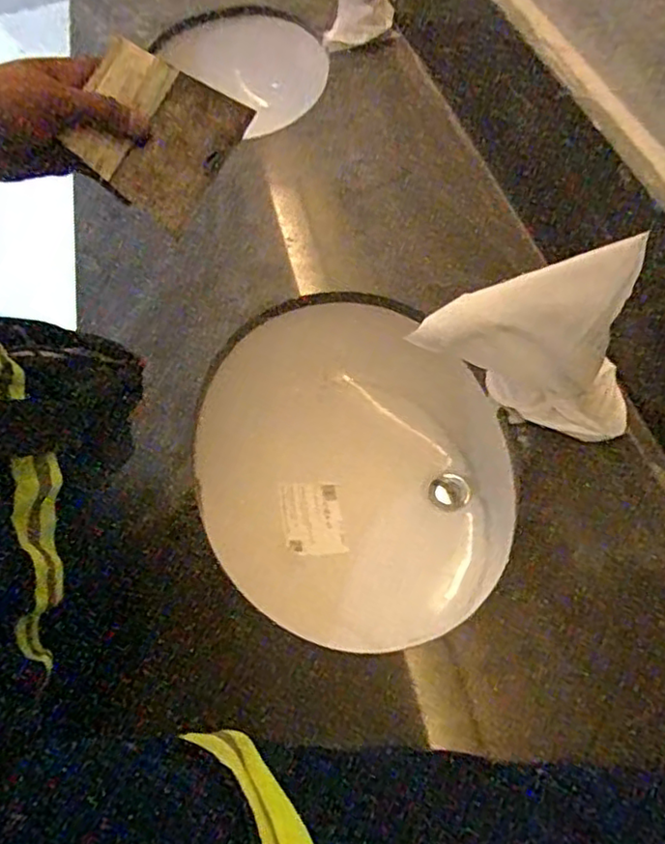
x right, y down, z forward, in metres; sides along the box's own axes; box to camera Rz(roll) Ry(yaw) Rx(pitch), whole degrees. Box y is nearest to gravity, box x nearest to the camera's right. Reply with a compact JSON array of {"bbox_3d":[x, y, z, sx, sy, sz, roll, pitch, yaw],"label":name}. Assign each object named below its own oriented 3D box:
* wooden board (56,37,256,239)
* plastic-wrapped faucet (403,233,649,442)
[{"bbox_3d":[-0.119,-0.196,0.437,0.094,0.012,0.102,33,81,-22],"label":"wooden board"},{"bbox_3d":[0.188,-0.056,0.609,0.212,0.213,0.085,-8,55,2],"label":"plastic-wrapped faucet"}]

